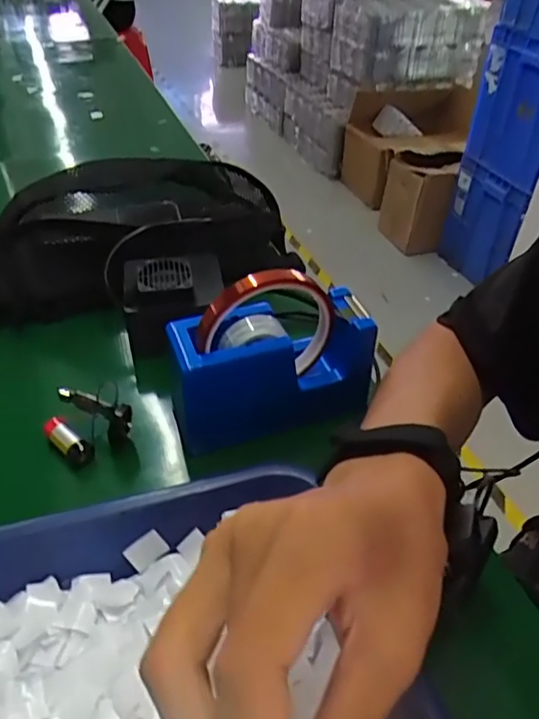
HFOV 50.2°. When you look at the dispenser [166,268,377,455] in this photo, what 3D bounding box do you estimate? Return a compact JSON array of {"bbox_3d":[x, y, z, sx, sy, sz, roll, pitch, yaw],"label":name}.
[{"bbox_3d":[0.002,-0.007,0.362,0.130,0.107,0.053,-12,43,-18],"label":"dispenser"}]

